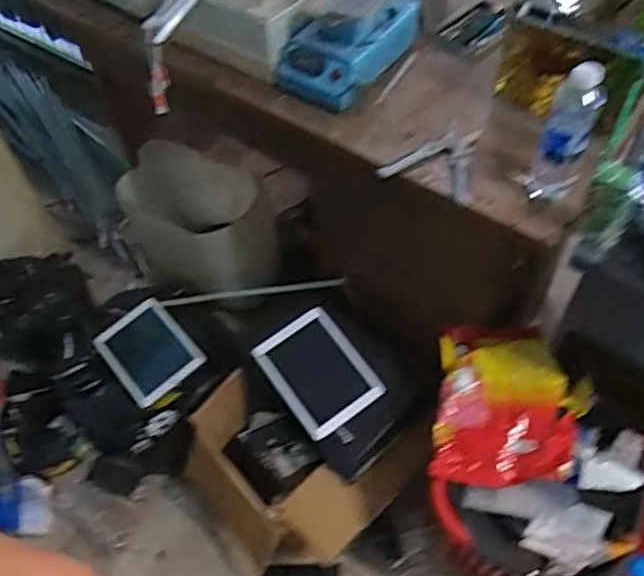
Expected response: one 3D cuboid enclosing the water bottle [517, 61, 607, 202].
[{"bbox_3d":[0.321,-0.204,0.873,0.073,0.196,0.054,13,56,13],"label":"water bottle"}]

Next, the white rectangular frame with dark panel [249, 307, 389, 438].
[{"bbox_3d":[-0.009,0.171,1.333,0.176,0.022,0.226,-36,72,-9],"label":"white rectangular frame with dark panel"}]

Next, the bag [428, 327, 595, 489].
[{"bbox_3d":[0.333,0.200,1.129,0.265,0.073,0.284,7,55,8],"label":"bag"}]

